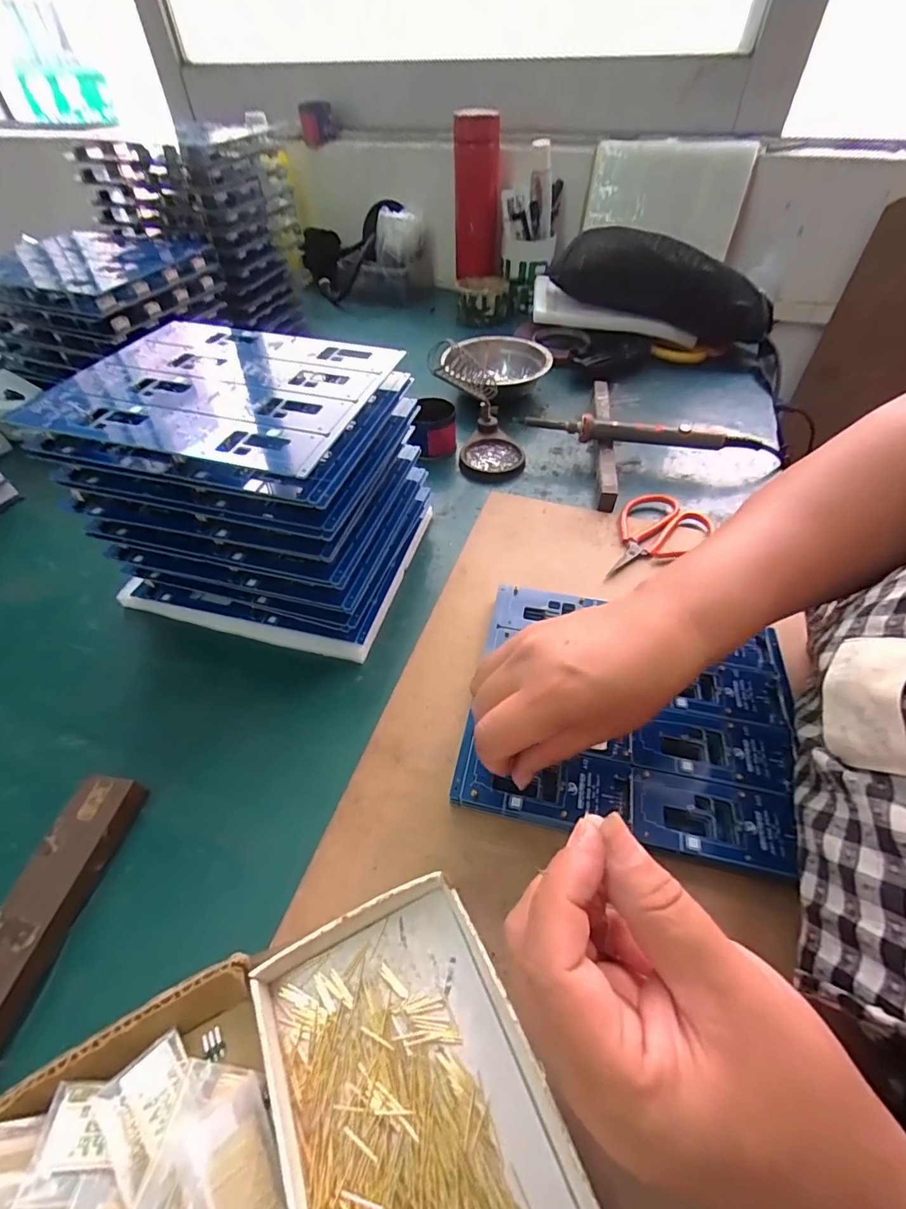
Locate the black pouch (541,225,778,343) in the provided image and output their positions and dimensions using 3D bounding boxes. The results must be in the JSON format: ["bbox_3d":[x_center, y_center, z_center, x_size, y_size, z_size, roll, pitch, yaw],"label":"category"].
[{"bbox_3d":[0.264,-0.402,0.605,0.269,0.087,0.048,17,50,-1],"label":"black pouch"}]

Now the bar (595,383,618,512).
[{"bbox_3d":[0.159,-0.176,0.509,0.015,0.025,0.222,7,50,6],"label":"bar"}]

